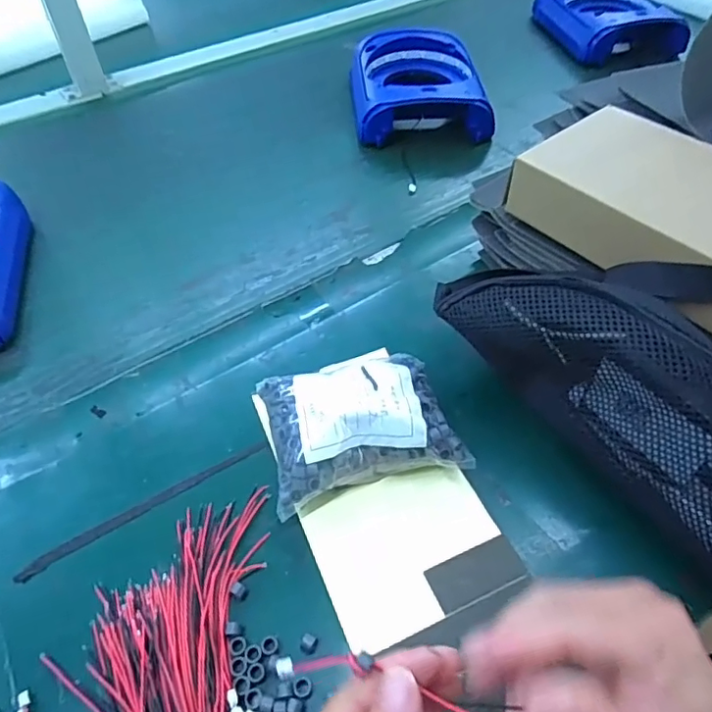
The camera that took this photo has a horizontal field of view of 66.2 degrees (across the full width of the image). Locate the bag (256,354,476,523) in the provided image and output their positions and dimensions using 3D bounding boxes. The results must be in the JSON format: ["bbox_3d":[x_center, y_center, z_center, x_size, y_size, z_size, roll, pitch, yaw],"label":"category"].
[{"bbox_3d":[0.001,0.052,0.404,0.135,0.064,0.100,-15,51,-10],"label":"bag"}]

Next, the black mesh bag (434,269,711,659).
[{"bbox_3d":[0.184,0.035,0.357,0.060,0.122,0.298,-20,64,-41],"label":"black mesh bag"}]

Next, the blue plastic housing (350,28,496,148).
[{"bbox_3d":[0.081,-0.368,0.735,0.165,0.066,0.219,-4,52,-3],"label":"blue plastic housing"}]

